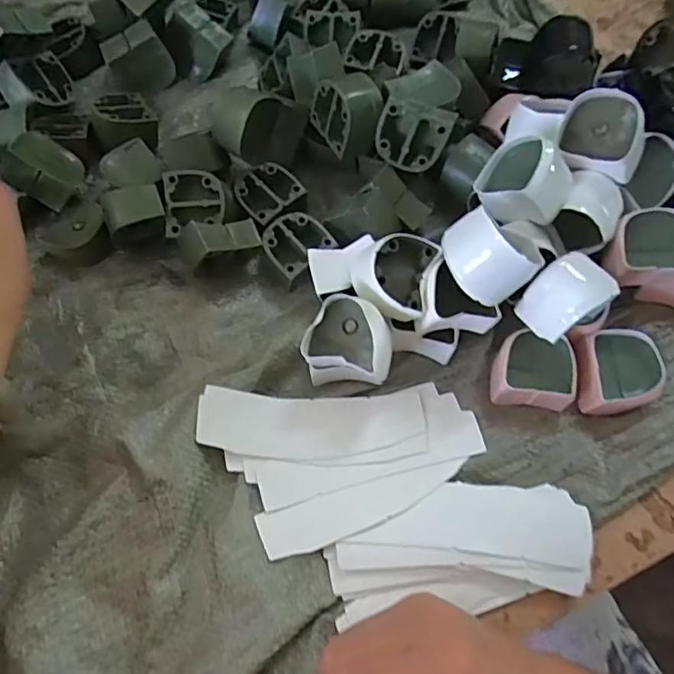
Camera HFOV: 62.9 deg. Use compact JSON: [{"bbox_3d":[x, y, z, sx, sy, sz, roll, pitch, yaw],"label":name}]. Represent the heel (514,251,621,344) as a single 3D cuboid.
[{"bbox_3d":[0.135,-0.023,0.326,0.044,0.035,0.037,-36,71,-16],"label":"heel"}]

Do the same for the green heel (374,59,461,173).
[{"bbox_3d":[0.054,-0.151,0.369,0.047,0.043,0.077,11,66,4],"label":"green heel"}]

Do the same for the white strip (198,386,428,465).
[{"bbox_3d":[-0.013,0.052,0.329,0.132,0.019,0.042,-1,66,-2],"label":"white strip"}]

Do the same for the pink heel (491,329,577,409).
[{"bbox_3d":[0.120,0.021,0.339,0.048,0.031,0.037,11,66,4],"label":"pink heel"}]

